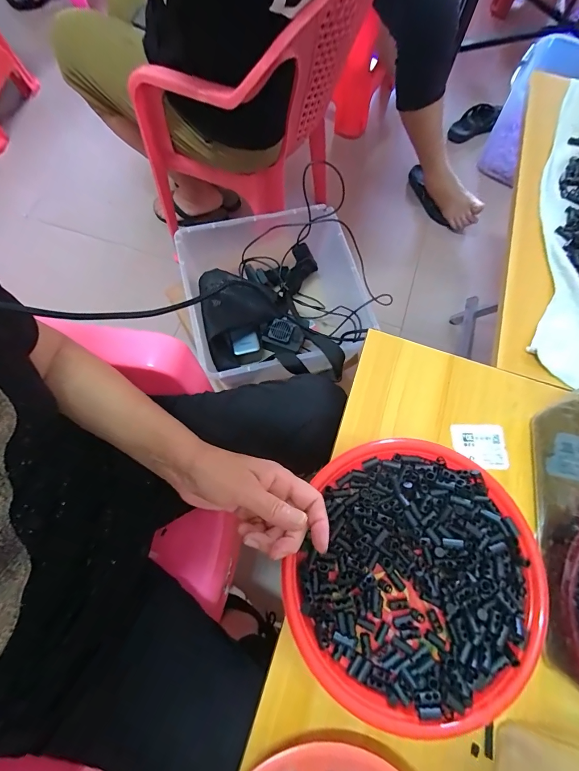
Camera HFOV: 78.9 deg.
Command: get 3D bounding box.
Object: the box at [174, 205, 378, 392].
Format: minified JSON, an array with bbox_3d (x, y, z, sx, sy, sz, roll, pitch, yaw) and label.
[{"bbox_3d":[-0.025,-0.150,0.692,0.329,0.178,0.323,-6,71,-4],"label":"box"}]

